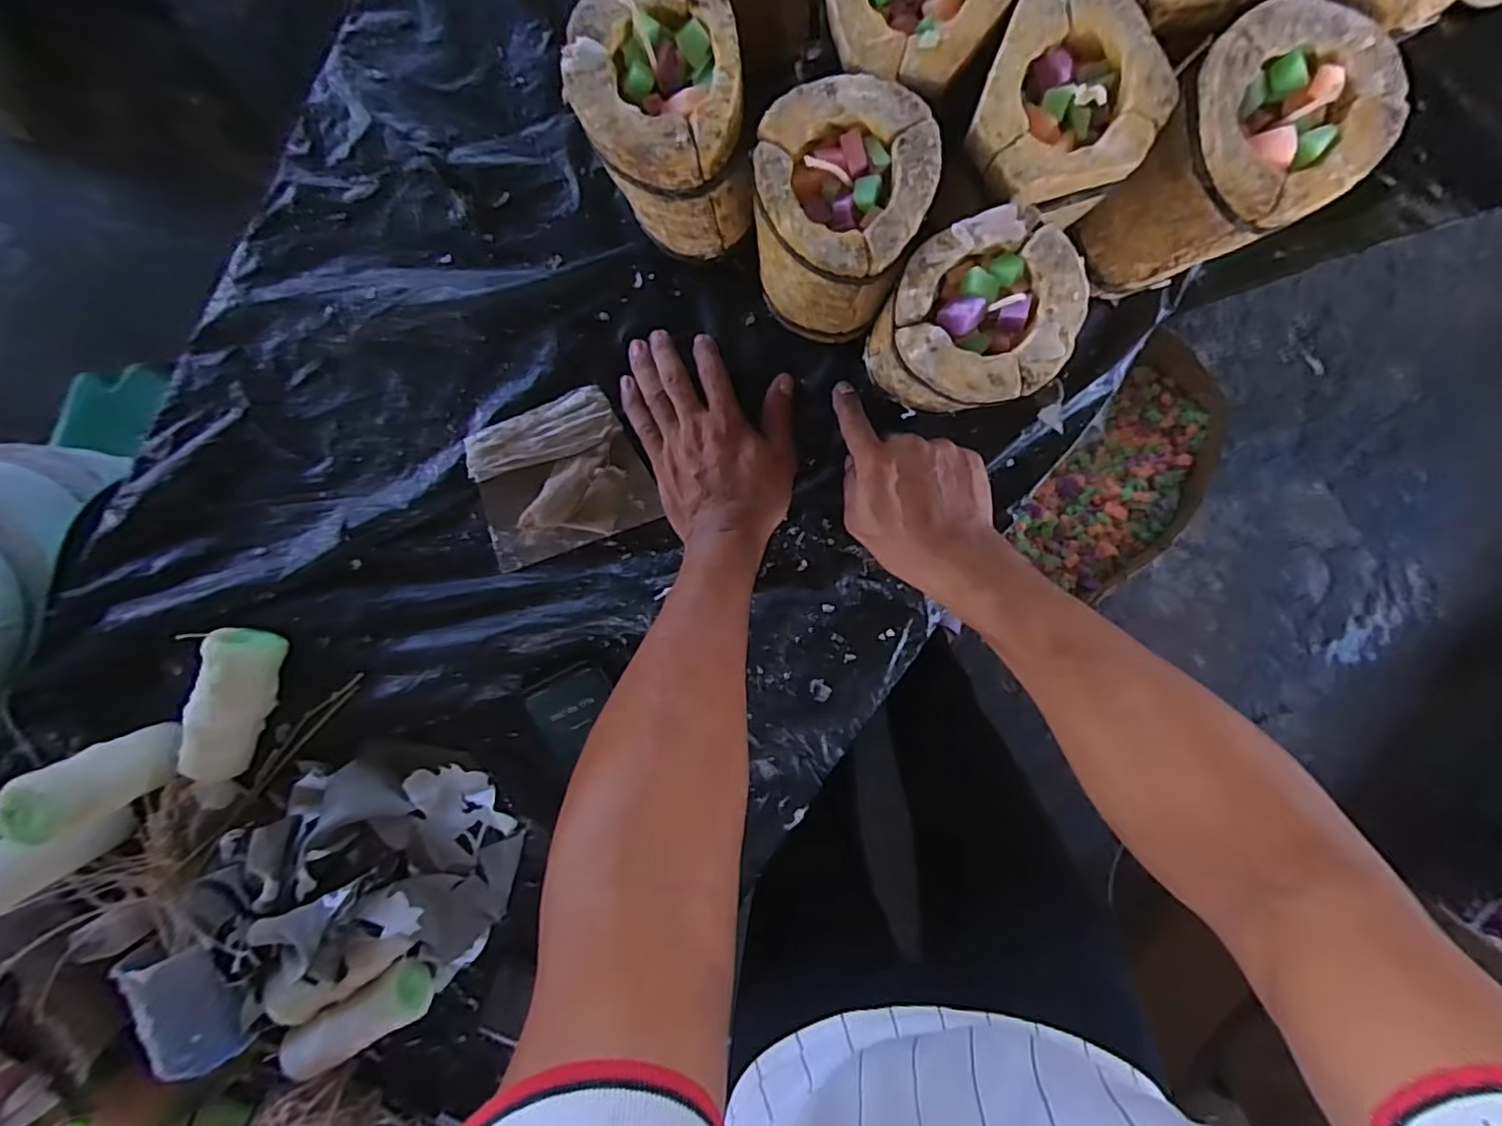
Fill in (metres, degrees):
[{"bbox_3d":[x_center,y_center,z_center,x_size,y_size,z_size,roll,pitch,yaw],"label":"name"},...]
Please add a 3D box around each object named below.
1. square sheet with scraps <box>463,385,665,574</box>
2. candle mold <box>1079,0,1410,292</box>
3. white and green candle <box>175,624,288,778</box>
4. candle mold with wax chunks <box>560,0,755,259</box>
[{"bbox_3d":[-0.148,-0.064,0.489,0.131,0.020,0.108,-19,95,3],"label":"square sheet with scraps"},{"bbox_3d":[0.258,-0.222,0.359,0.088,0.124,0.092,-33,96,7],"label":"candle mold"},{"bbox_3d":[-0.407,0.112,0.494,0.048,0.049,0.124,9,82,0],"label":"white and green candle"},{"bbox_3d":[-0.045,-0.247,0.377,0.089,0.130,0.100,-9,98,4],"label":"candle mold with wax chunks"}]

